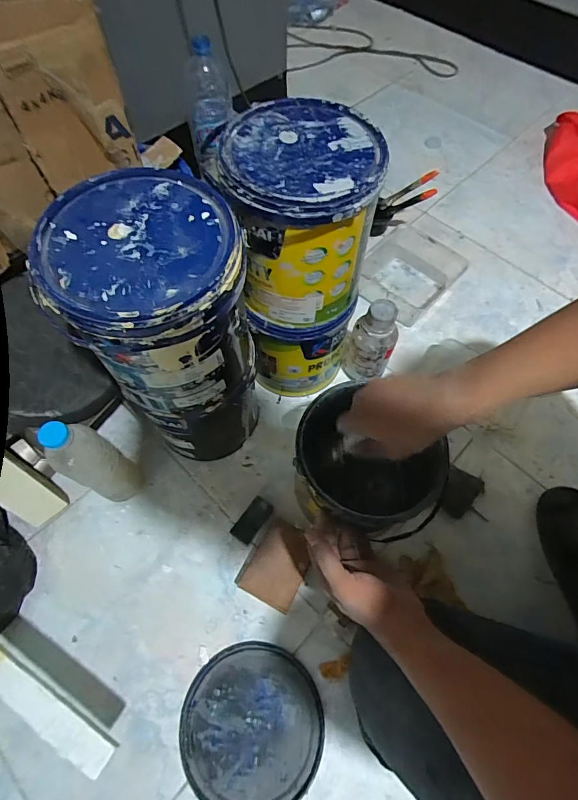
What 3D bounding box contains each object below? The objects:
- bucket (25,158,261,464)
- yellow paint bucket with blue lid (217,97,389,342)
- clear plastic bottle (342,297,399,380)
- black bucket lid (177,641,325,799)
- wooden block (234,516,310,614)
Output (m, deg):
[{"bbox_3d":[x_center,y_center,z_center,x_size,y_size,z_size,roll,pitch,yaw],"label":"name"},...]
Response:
[{"bbox_3d":[-0.131,-0.093,0.444,0.179,0.207,0.184,-5,63,-3],"label":"bucket"},{"bbox_3d":[0.014,-0.210,0.511,0.160,0.207,0.174,0,63,0],"label":"yellow paint bucket with blue lid"},{"bbox_3d":[0.138,-0.089,0.687,0.079,0.172,0.058,2,63,1],"label":"clear plastic bottle"},{"bbox_3d":[-0.048,0.418,0.519,0.174,0.011,0.175,0,63,0],"label":"black bucket lid"},{"bbox_3d":[-0.016,0.238,0.595,0.087,0.033,0.110,26,66,12],"label":"wooden block"}]

